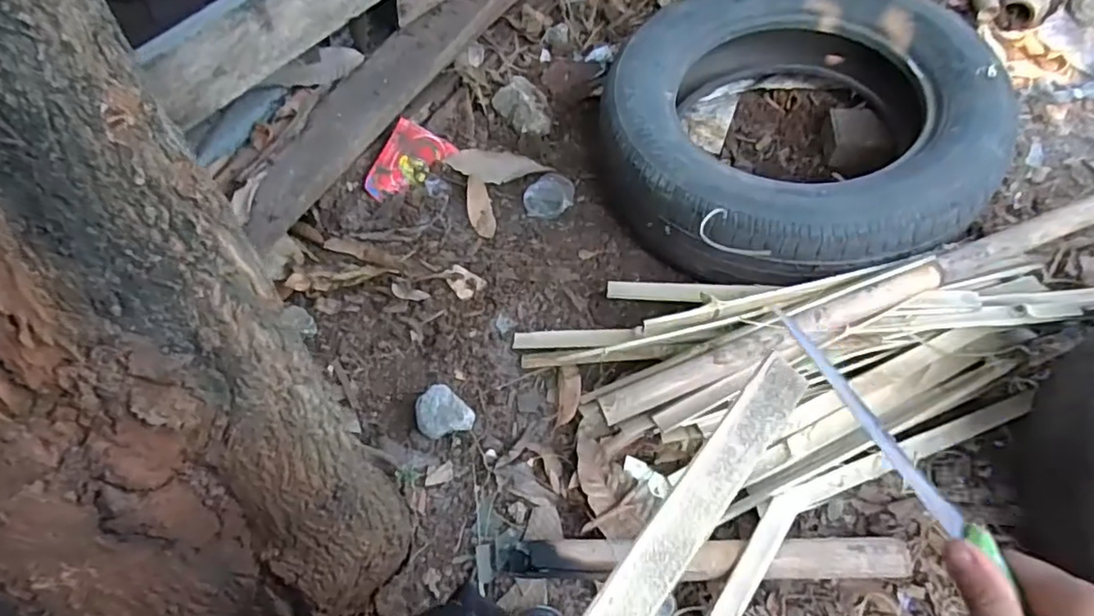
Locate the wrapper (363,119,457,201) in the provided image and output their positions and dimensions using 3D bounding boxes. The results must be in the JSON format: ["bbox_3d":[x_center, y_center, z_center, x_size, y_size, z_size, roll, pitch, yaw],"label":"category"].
[{"bbox_3d":[-0.252,-0.257,1.132,0.113,0.027,0.160,30,88,-22],"label":"wrapper"}]

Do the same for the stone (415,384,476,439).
[{"bbox_3d":[-0.146,0.154,0.875,0.080,0.042,0.067,36,67,25],"label":"stone"}]

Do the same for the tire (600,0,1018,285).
[{"bbox_3d":[0.395,-0.298,1.006,0.565,0.160,0.581,-2,57,4],"label":"tire"}]

